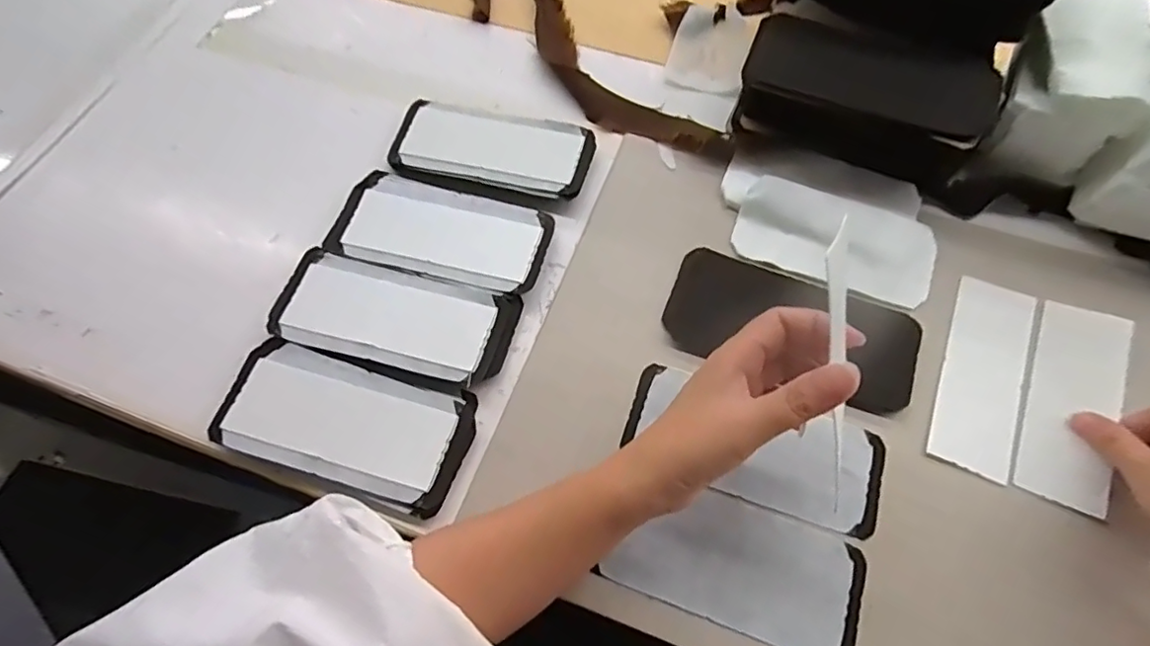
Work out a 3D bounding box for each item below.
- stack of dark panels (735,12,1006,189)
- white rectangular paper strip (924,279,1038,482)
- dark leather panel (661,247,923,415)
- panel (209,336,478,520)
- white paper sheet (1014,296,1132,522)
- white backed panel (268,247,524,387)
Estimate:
[{"bbox_3d":[0.231,-0.180,0.464,0.183,0.068,0.094,23,70,12],"label":"stack of dark panels"},{"bbox_3d":[0.287,0.035,0.407,0.052,0.004,0.144,22,70,12],"label":"white rectangular paper strip"},{"bbox_3d":[0.156,0.004,0.423,0.175,0.008,0.080,19,73,13],"label":"dark leather panel"},{"bbox_3d":[-0.154,0.065,0.389,0.164,0.011,0.080,16,68,10],"label":"panel"},{"bbox_3d":[0.334,0.051,0.388,0.052,0.004,0.143,21,69,20],"label":"white paper sheet"},{"bbox_3d":[-0.131,-0.003,0.429,0.172,0.022,0.074,13,68,8],"label":"white backed panel"}]

